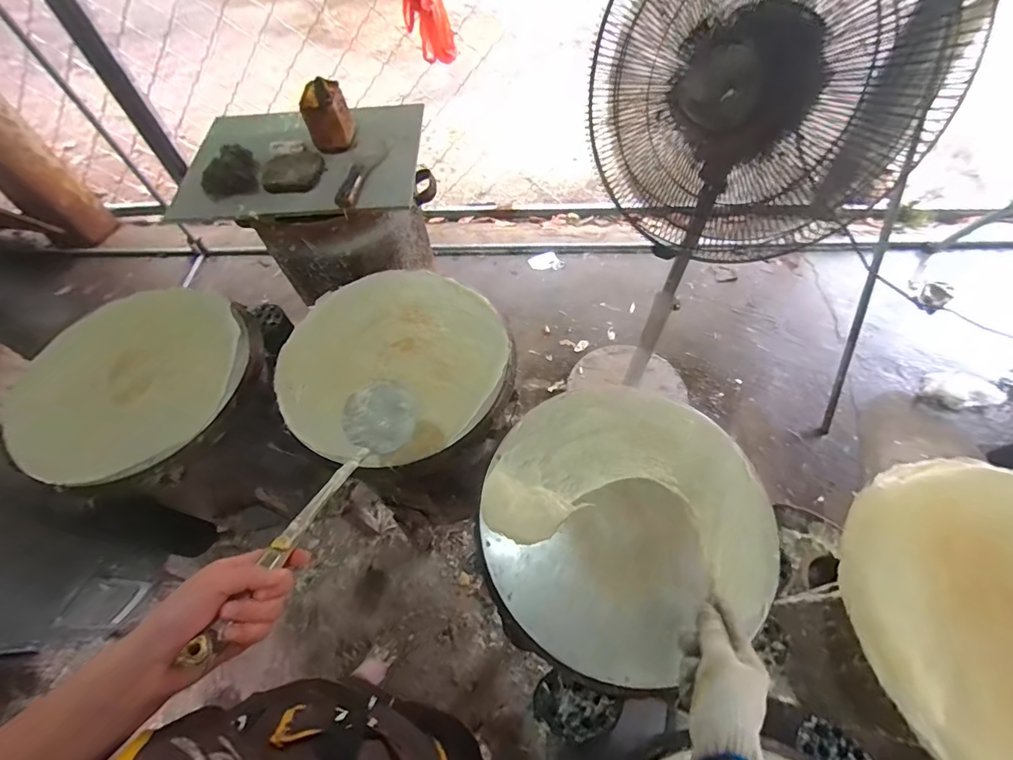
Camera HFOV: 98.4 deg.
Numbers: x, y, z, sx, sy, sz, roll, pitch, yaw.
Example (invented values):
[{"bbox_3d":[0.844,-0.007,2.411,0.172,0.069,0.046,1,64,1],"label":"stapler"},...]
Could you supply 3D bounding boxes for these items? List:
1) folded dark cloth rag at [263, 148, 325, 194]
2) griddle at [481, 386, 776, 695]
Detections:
[{"bbox_3d":[-0.450,-0.447,0.930,0.117,0.033,0.102,4,61,6],"label":"folded dark cloth rag"},{"bbox_3d":[0.156,0.179,0.604,0.383,0.028,0.361,-2,60,3],"label":"griddle"}]

